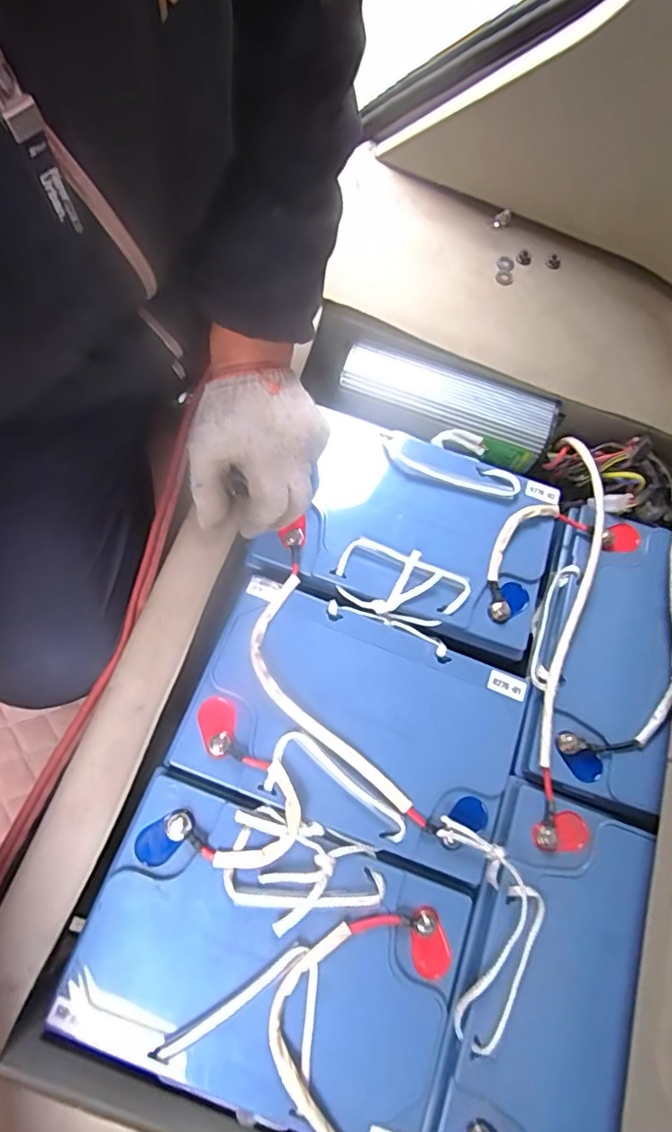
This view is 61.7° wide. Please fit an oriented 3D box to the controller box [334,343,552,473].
[{"bbox_3d":[0.104,-0.157,0.543,0.200,0.033,0.071,22,94,2],"label":"controller box"}]

